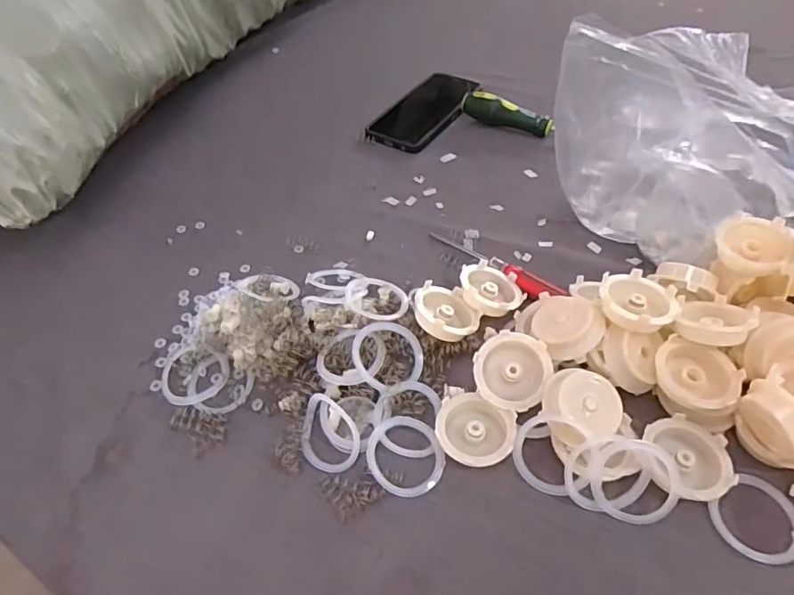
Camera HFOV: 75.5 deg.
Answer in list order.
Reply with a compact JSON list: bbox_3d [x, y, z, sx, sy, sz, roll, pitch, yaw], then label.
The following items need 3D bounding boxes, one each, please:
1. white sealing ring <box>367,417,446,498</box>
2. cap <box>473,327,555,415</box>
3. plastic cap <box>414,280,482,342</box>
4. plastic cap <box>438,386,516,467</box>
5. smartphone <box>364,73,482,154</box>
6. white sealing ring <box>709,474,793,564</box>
[{"bbox_3d":[0.007,0.106,0.351,0.052,0.011,0.054,-2,49,2],"label":"white sealing ring"},{"bbox_3d":[0.081,0.052,0.370,0.053,0.019,0.053,0,73,0],"label":"cap"},{"bbox_3d":[0.038,0.011,0.406,0.052,0.017,0.052,17,36,-13],"label":"plastic cap"},{"bbox_3d":[0.054,0.092,0.358,0.053,0.016,0.056,-2,49,2],"label":"plastic cap"},{"bbox_3d":[0.036,-0.231,0.634,0.079,0.013,0.163,27,55,24],"label":"smartphone"},{"bbox_3d":[0.226,0.138,0.318,0.051,0.007,0.048,-2,49,2],"label":"white sealing ring"}]

